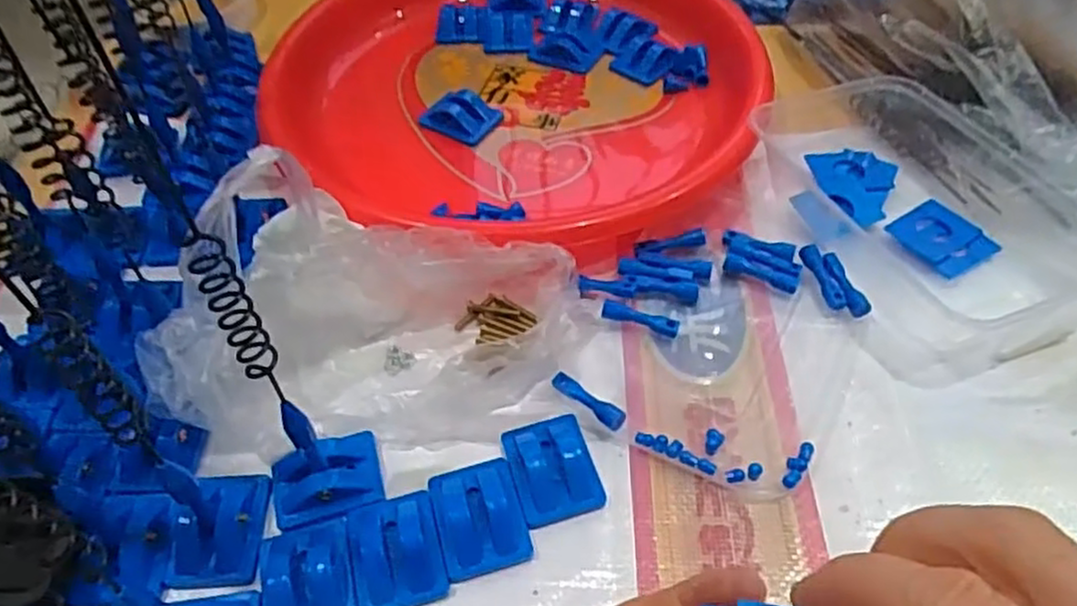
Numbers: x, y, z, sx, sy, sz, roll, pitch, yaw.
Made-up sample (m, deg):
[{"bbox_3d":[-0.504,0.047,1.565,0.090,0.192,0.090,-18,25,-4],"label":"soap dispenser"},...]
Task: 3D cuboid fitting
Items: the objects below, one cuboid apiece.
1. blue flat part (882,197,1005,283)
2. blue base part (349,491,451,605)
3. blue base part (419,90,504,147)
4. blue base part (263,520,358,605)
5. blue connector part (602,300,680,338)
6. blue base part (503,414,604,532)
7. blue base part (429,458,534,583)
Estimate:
[{"bbox_3d":[0.209,-0.035,0.376,0.042,0.004,0.041,-29,55,-20],"label":"blue flat part"},{"bbox_3d":[-0.055,0.095,0.283,0.033,0.010,0.043,-13,52,-8],"label":"blue base part"},{"bbox_3d":[-0.048,-0.115,0.448,0.042,0.014,0.032,26,56,21],"label":"blue base part"},{"bbox_3d":[-0.087,0.105,0.277,0.034,0.008,0.044,-13,51,-8],"label":"blue base part"},{"bbox_3d":[0.048,0.009,0.349,0.036,0.012,0.010,16,53,15],"label":"blue connector part"},{"bbox_3d":[0.006,0.068,0.306,0.034,0.010,0.044,-15,52,-9],"label":"blue base part"},{"bbox_3d":[-0.023,0.085,0.293,0.034,0.009,0.042,-15,52,-10],"label":"blue base part"}]

